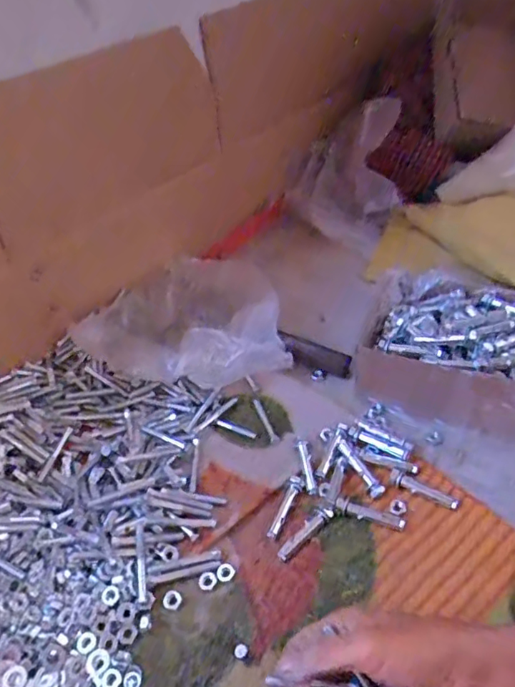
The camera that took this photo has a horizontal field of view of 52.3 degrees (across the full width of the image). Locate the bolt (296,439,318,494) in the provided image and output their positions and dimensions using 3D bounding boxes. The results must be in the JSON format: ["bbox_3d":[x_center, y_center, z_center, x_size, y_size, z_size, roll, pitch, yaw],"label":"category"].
[{"bbox_3d":[0.044,0.109,0.470,0.009,0.010,0.050,-10,41,-3],"label":"bolt"}]

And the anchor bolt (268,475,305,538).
[{"bbox_3d":[0.025,0.138,0.445,0.012,0.008,0.056,14,46,23],"label":"anchor bolt"}]

